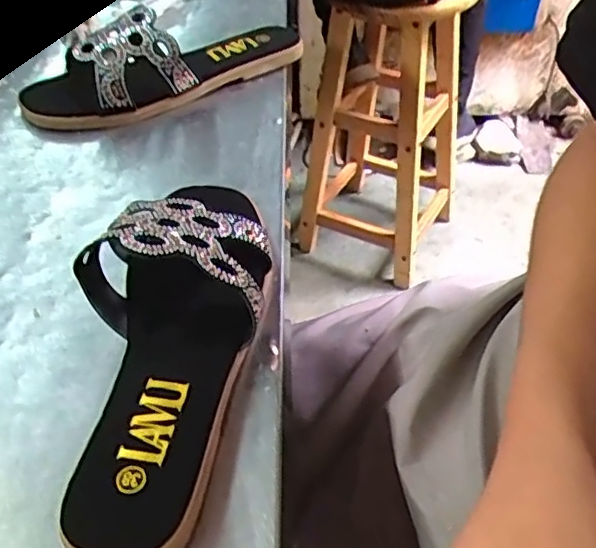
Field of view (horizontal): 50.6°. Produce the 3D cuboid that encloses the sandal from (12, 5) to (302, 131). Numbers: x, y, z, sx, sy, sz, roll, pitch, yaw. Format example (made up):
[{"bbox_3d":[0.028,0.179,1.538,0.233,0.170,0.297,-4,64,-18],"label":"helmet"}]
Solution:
[{"bbox_3d":[-0.103,-0.180,0.498,0.222,0.072,0.096,-27,50,-24],"label":"sandal"}]

